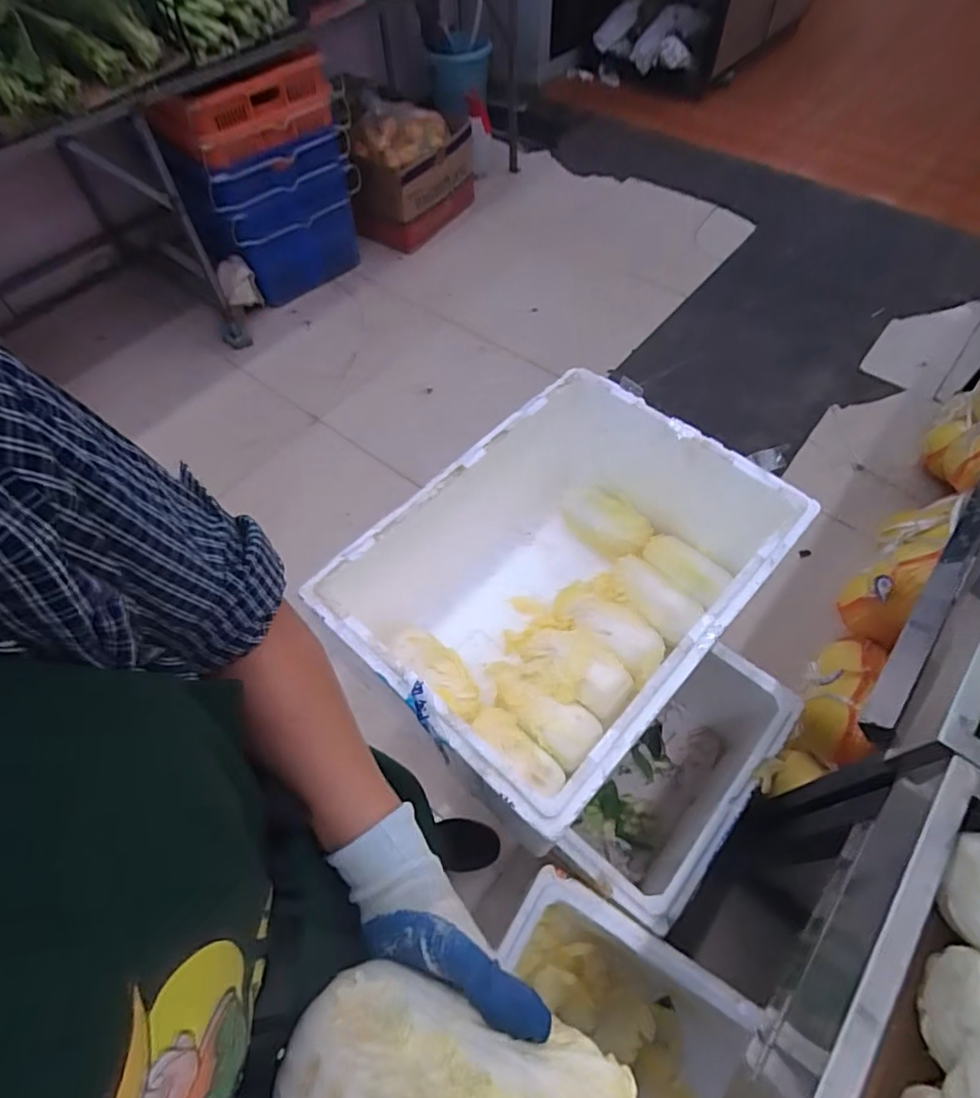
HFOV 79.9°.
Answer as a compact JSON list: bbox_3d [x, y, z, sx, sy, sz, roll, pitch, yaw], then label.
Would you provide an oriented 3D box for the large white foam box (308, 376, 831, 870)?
[{"bbox_3d":[0.114,0.069,0.929,0.447,0.296,0.603,37,66,21],"label":"large white foam box"}]

